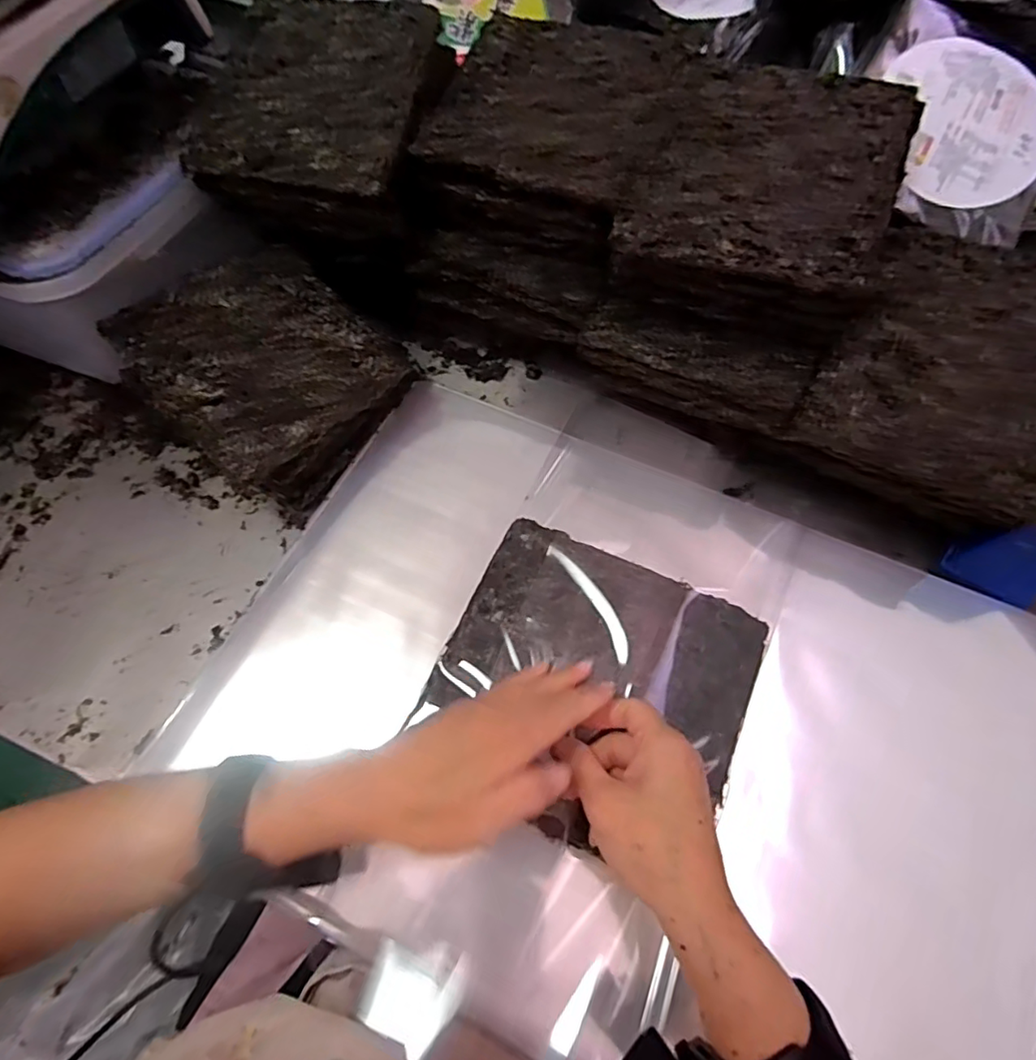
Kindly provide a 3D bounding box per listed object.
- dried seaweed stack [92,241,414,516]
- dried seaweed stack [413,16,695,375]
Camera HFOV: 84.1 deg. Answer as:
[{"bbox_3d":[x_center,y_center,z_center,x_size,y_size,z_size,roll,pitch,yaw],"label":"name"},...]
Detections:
[{"bbox_3d":[-0.223,-0.140,0.521,0.202,0.093,0.186,33,67,15],"label":"dried seaweed stack"},{"bbox_3d":[0.020,-0.302,0.548,0.186,0.200,0.217,23,65,11],"label":"dried seaweed stack"}]

